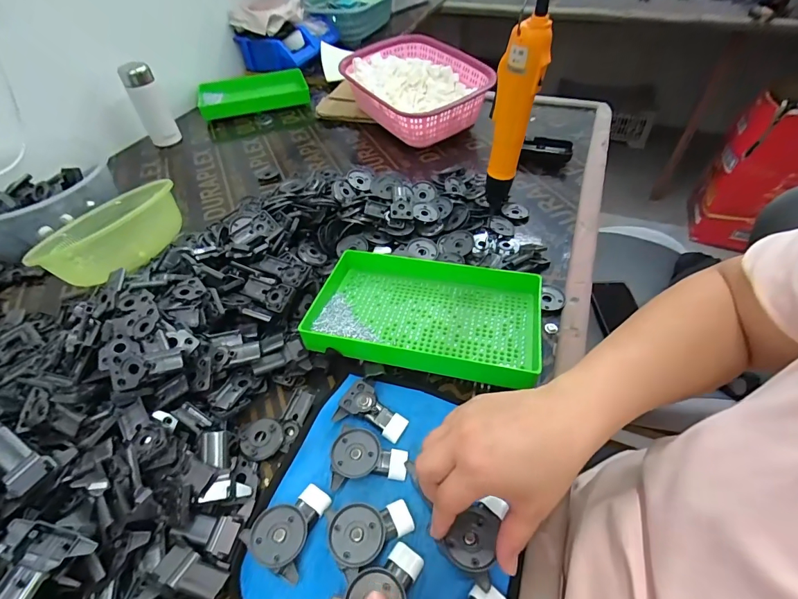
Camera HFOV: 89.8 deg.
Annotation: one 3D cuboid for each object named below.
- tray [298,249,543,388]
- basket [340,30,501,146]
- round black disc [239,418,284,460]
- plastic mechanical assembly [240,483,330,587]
[{"bbox_3d":[0.030,0.012,0.454,0.257,0.036,0.166,9,48,11],"label":"tray"},{"bbox_3d":[0.031,-0.421,0.813,0.209,0.125,0.309,-31,53,-23],"label":"basket"},{"bbox_3d":[-0.133,0.132,0.384,0.038,0.006,0.039,-2,47,2],"label":"round black disc"},{"bbox_3d":[-0.090,0.179,0.324,0.053,0.024,0.064,17,50,18],"label":"plastic mechanical assembly"}]

